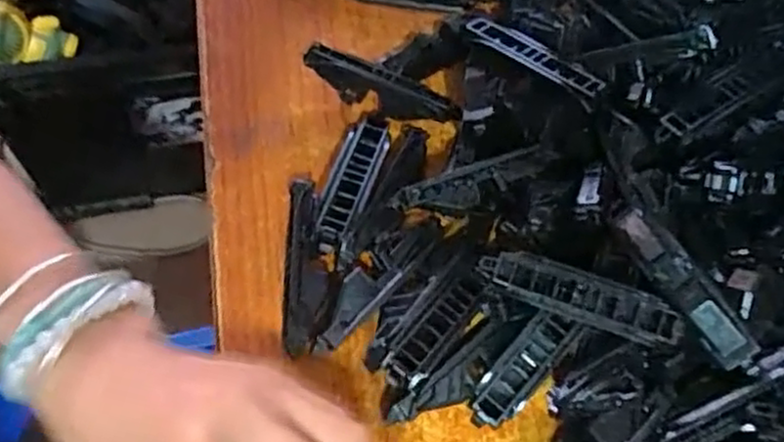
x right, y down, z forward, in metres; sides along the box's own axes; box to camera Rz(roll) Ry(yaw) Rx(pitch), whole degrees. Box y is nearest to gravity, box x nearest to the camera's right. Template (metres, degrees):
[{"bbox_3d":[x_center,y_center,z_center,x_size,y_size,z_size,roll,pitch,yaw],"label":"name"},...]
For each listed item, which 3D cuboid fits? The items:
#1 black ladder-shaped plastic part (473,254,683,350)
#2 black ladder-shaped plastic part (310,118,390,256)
[{"bbox_3d":[0.075,0.031,0.289,0.079,0.010,0.019,21,64,5],"label":"black ladder-shaped plastic part"},{"bbox_3d":[-0.020,-0.017,0.335,0.021,0.010,0.082,13,52,7],"label":"black ladder-shaped plastic part"}]

